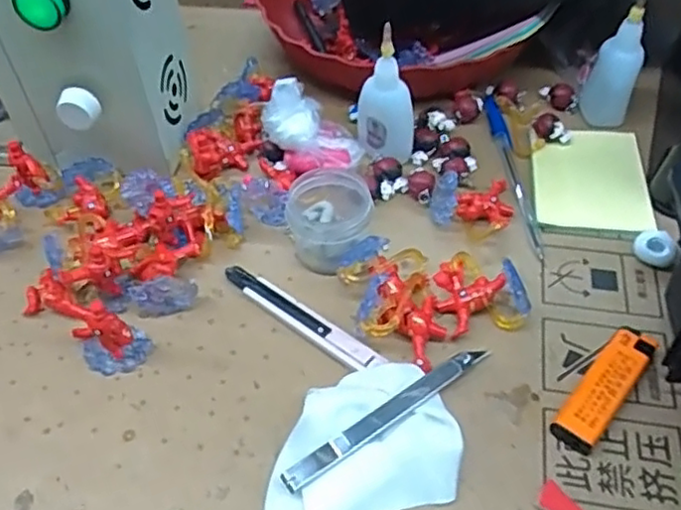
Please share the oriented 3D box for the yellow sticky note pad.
[{"bbox_3d":[0.174,-0.054,0.465,0.073,0.004,0.096,5,51,8],"label":"yellow sticky note pad"}]

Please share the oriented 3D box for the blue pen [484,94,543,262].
[{"bbox_3d":[0.124,-0.061,0.478,0.013,0.010,0.157,-6,50,-1],"label":"blue pen"}]

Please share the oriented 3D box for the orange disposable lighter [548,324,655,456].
[{"bbox_3d":[0.145,0.071,0.363,0.023,0.014,0.082,32,59,27],"label":"orange disposable lighter"}]

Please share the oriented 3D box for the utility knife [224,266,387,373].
[{"bbox_3d":[-0.024,0.036,0.396,0.117,0.012,0.017,33,60,28],"label":"utility knife"}]

